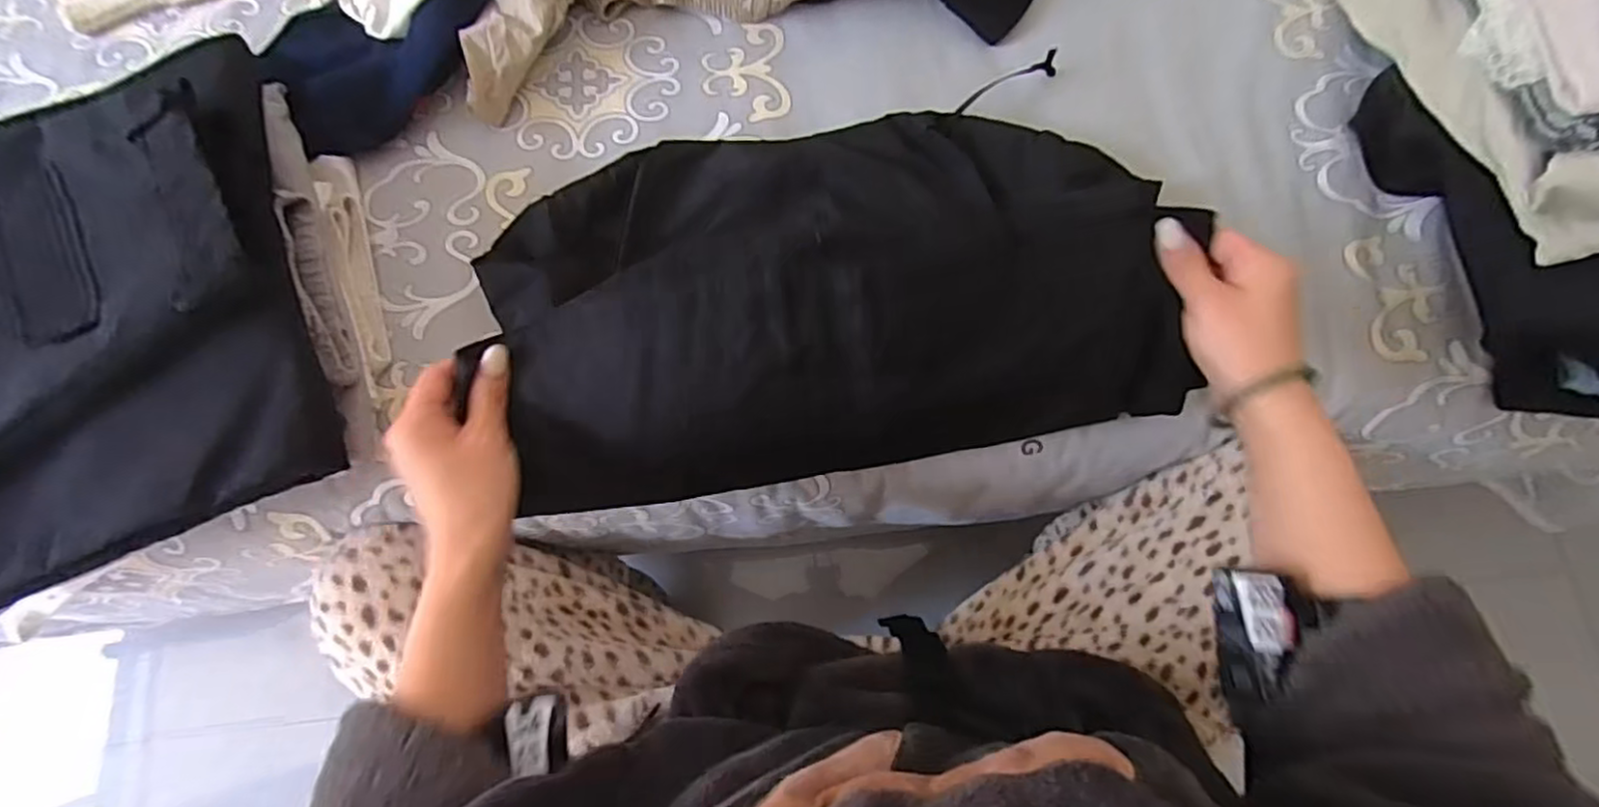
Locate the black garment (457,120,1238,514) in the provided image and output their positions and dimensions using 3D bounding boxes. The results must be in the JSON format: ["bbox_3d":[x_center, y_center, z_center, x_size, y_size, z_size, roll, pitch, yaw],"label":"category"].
[{"bbox_3d":[0.012,-0.104,0.458,0.464,0.160,0.285,-11,76,-2],"label":"black garment"}]

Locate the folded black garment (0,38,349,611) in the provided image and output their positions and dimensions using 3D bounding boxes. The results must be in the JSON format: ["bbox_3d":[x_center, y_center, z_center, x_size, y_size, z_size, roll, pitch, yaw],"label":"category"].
[{"bbox_3d":[-0.520,-0.060,0.463,0.340,0.071,0.354,-25,77,-5],"label":"folded black garment"}]

